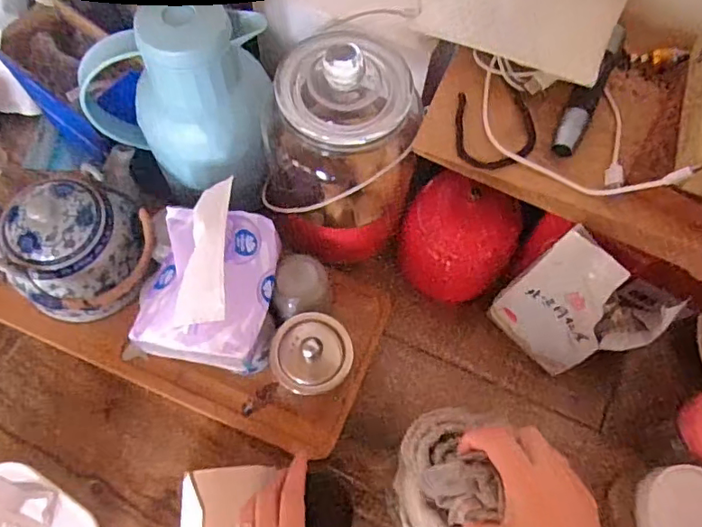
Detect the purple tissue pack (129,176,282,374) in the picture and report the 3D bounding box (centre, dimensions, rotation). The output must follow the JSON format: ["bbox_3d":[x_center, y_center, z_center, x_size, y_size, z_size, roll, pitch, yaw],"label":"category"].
[{"bbox_3d":[-0.126,0.015,0.484,0.110,0.115,0.135,8,66,1],"label":"purple tissue pack"}]

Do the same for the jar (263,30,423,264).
[{"bbox_3d":[-0.010,-0.106,0.525,0.141,0.223,0.146,-8,67,-6],"label":"jar"}]

